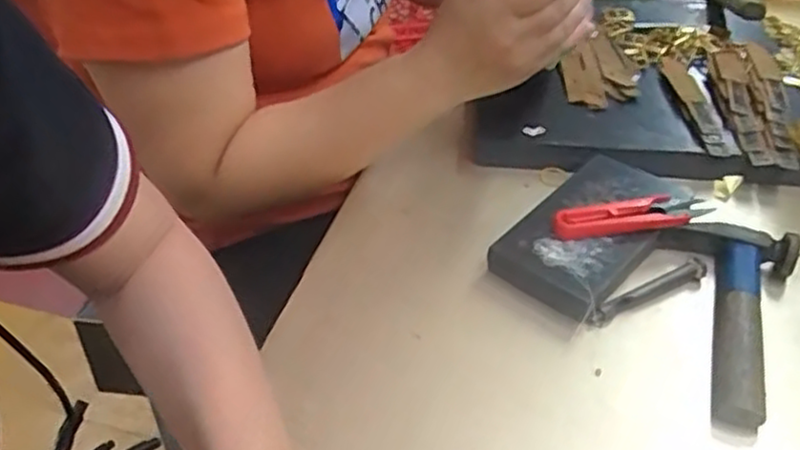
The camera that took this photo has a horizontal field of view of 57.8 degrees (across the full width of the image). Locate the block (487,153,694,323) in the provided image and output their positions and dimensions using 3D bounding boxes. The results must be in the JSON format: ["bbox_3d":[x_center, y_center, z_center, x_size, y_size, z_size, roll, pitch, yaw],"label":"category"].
[{"bbox_3d":[0.140,0.003,0.527,0.080,0.033,0.151,30,48,30],"label":"block"}]

